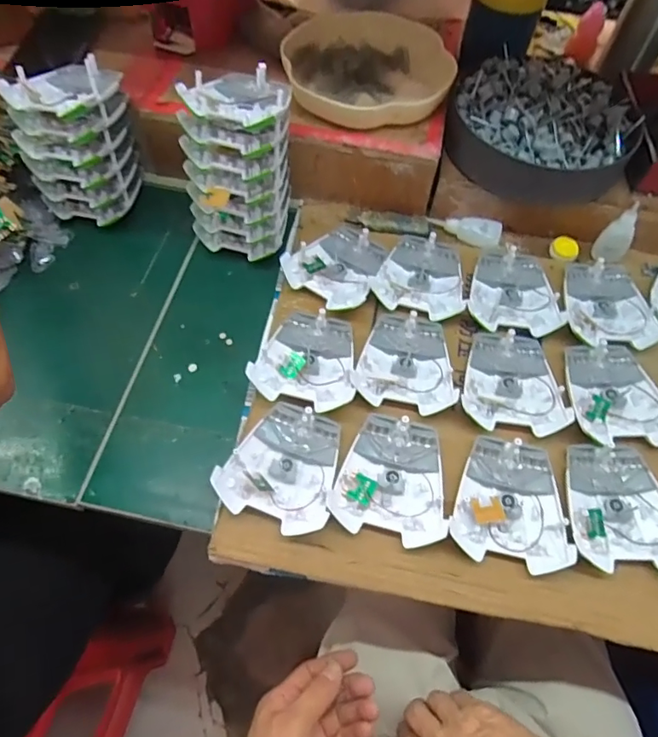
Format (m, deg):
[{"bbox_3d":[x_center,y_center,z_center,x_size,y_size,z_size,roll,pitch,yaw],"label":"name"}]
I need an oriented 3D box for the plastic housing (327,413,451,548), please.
[{"bbox_3d":[0.058,0.095,0.449,0.096,0.015,0.110,14,62,4],"label":"plastic housing"}]

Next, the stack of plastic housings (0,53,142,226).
[{"bbox_3d":[-0.277,-0.259,0.566,0.095,0.127,0.122,12,61,3],"label":"stack of plastic housings"}]

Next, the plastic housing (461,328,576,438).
[{"bbox_3d":[0.180,0.010,0.498,0.095,0.017,0.109,2,61,-3],"label":"plastic housing"}]

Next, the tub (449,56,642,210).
[{"bbox_3d":[0.250,-0.279,0.597,0.211,0.079,0.198,-33,68,-19],"label":"tub"}]

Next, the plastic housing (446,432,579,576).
[{"bbox_3d":[0.159,0.114,0.441,0.095,0.016,0.109,10,61,1],"label":"plastic housing"}]

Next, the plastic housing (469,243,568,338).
[{"bbox_3d":[0.201,-0.094,0.557,0.094,0.018,0.117,2,61,-3],"label":"plastic housing"}]

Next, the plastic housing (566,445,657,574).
[{"bbox_3d":[0.255,0.120,0.441,0.091,0.019,0.107,1,61,-3],"label":"plastic housing"}]

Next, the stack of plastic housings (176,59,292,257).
[{"bbox_3d":[-0.094,-0.222,0.545,0.107,0.151,0.131,6,61,-1],"label":"stack of plastic housings"}]

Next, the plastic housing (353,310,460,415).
[{"bbox_3d":[0.079,-0.011,0.506,0.096,0.018,0.109,10,61,2],"label":"plastic housing"}]

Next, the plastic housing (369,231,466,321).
[{"bbox_3d":[0.106,-0.107,0.563,0.098,0.018,0.106,17,62,5],"label":"plastic housing"}]

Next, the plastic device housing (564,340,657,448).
[{"bbox_3d":[0.282,0.022,0.493,0.090,0.015,0.109,1,61,-3],"label":"plastic device housing"}]

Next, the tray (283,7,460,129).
[{"bbox_3d":[0.041,-0.358,0.597,0.210,0.038,0.176,19,62,7],"label":"tray"}]

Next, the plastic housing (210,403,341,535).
[{"bbox_3d":[-0.037,0.083,0.446,0.096,0.017,0.108,21,62,8],"label":"plastic housing"}]

